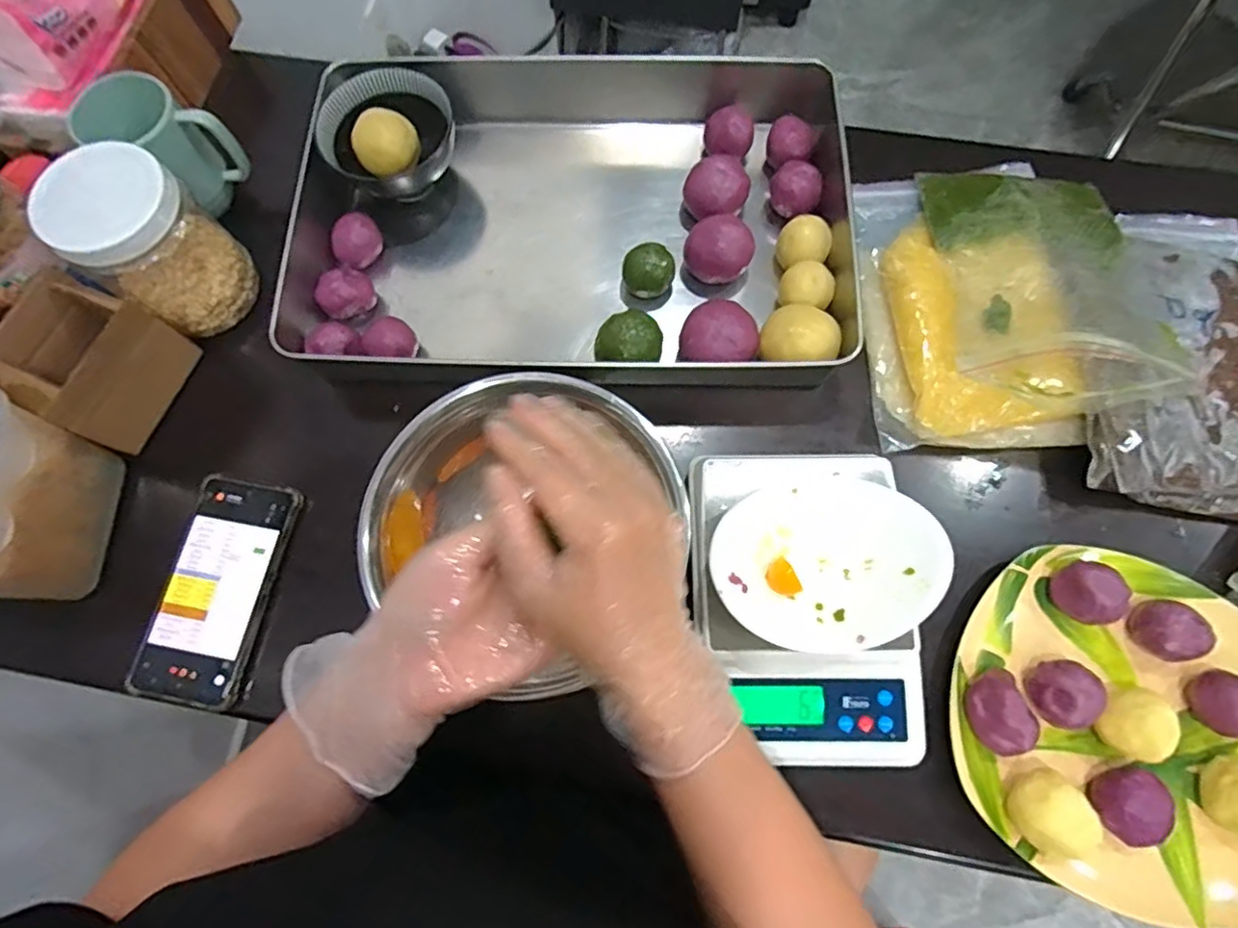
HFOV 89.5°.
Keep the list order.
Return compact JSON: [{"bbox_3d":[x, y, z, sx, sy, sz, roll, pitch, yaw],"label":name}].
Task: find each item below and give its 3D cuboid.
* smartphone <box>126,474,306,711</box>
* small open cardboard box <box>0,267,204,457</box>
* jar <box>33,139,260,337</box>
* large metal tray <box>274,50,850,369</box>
[{"bbox_3d":[-0.297,0.092,0.466,0.075,0.012,0.162,10,74,4],"label":"smartphone"},{"bbox_3d":[-0.390,-0.075,0.468,0.070,0.087,0.099,25,75,9],"label":"small open cardboard box"},{"bbox_3d":[-0.357,-0.168,0.479,0.089,0.114,0.085,0,73,1],"label":"jar"},{"bbox_3d":[-0.044,-0.203,0.526,0.450,0.068,0.292,0,73,1],"label":"large metal tray"}]

